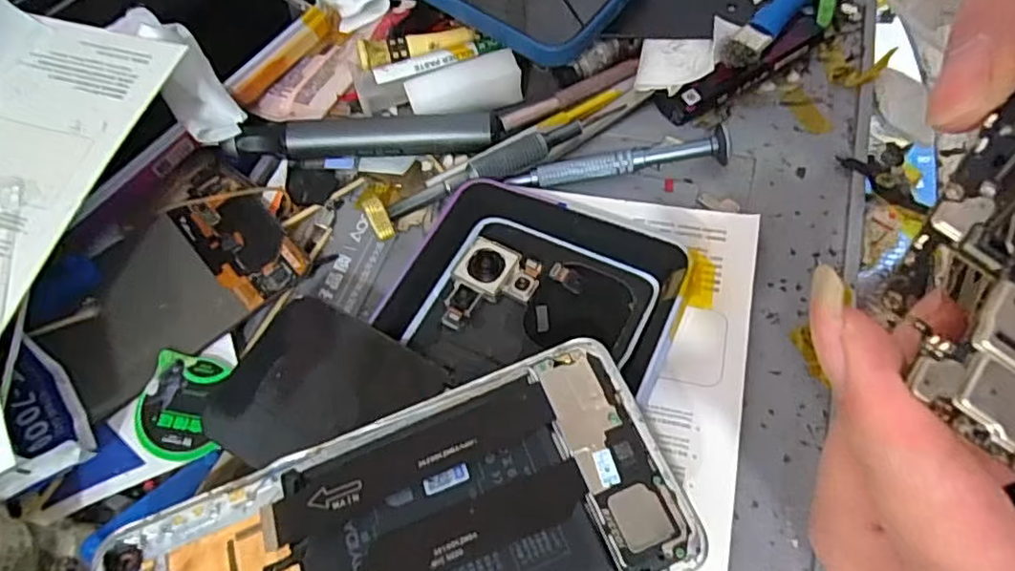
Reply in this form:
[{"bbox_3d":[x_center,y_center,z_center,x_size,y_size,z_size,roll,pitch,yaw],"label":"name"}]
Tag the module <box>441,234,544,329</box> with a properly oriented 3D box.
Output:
[{"bbox_3d":[-0.007,0.001,0.228,0.031,0.006,0.035,17,64,17],"label":"module"}]

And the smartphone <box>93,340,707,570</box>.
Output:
[{"bbox_3d":[-0.034,0.074,0.175,0.164,0.009,0.073,-22,60,-3],"label":"smartphone"}]

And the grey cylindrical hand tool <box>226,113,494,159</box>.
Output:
[{"bbox_3d":[-0.062,-0.069,0.283,0.115,0.011,0.018,-5,59,5],"label":"grey cylindrical hand tool"}]

